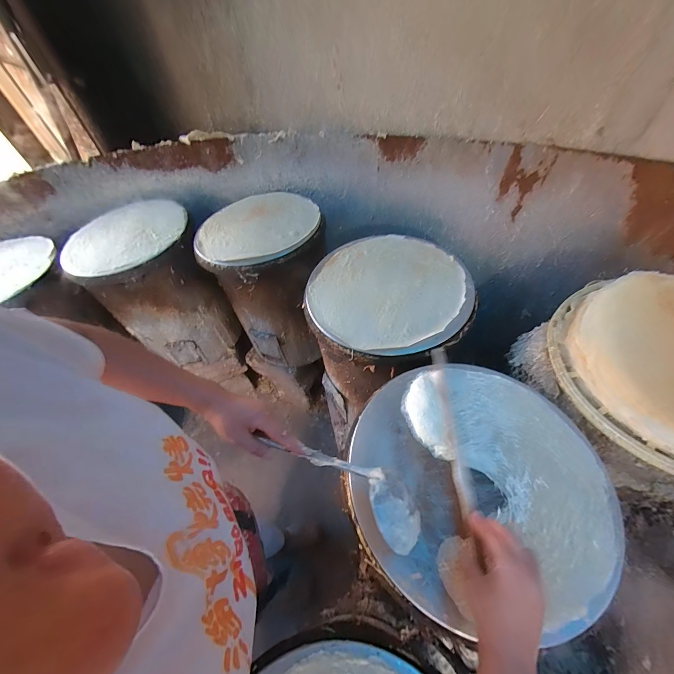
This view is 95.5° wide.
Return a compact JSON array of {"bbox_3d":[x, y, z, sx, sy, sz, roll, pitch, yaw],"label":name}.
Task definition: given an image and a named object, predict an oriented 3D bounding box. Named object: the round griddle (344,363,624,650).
[{"bbox_3d":[0.207,0.198,0.458,0.364,0.034,0.356,-3,53,3],"label":"round griddle"}]

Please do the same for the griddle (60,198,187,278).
[{"bbox_3d":[-0.703,-0.347,1.020,0.412,0.038,0.399,-20,54,-10],"label":"griddle"}]

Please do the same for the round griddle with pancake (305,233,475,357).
[{"bbox_3d":[0.119,-0.123,0.713,0.360,0.014,0.372,13,55,15],"label":"round griddle with pancake"}]

